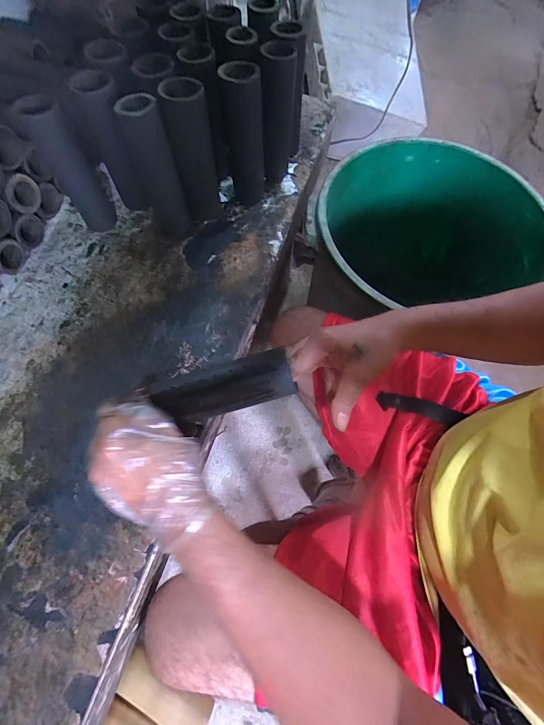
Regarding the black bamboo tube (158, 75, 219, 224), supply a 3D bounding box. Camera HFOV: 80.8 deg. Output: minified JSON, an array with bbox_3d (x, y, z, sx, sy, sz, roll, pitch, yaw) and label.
[{"bbox_3d":[-0.115,-0.313,0.480,0.061,0.187,0.055,-12,65,-5],"label":"black bamboo tube"}]

